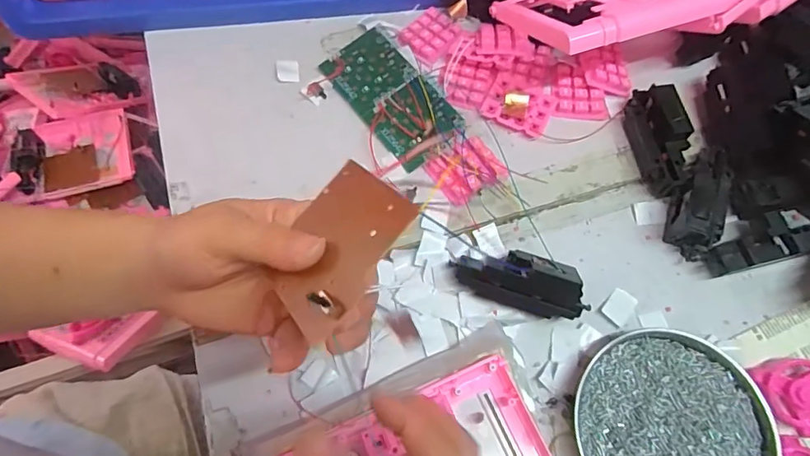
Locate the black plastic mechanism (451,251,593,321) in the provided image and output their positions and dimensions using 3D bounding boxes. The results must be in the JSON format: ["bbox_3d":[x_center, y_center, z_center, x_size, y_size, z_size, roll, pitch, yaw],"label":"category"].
[{"bbox_3d":[0.088,0.039,0.376,0.097,0.030,0.040,15,68,5],"label":"black plastic mechanism"}]

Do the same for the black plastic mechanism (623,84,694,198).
[{"bbox_3d":[0.220,-0.077,0.419,0.037,0.030,0.099,-4,69,-3],"label":"black plastic mechanism"}]

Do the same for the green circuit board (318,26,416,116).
[{"bbox_3d":[-0.036,-0.147,0.460,0.066,0.011,0.072,-36,72,-14],"label":"green circuit board"}]

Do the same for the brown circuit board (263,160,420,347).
[{"bbox_3d":[-0.033,0.006,0.228,0.070,0.006,0.072,-50,41,-2],"label":"brown circuit board"}]

